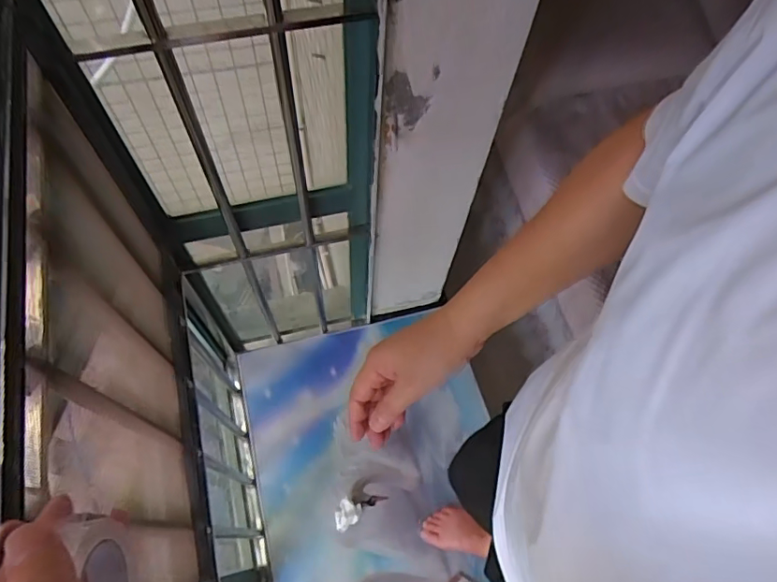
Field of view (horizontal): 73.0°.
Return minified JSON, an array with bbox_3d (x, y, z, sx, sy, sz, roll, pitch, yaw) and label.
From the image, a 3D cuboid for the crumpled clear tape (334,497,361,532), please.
[{"bbox_3d":[-0.098,0.527,1.230,0.054,0.034,0.071,25,66,9],"label":"crumpled clear tape"}]

